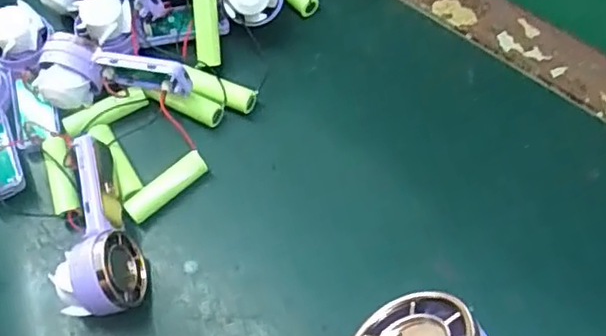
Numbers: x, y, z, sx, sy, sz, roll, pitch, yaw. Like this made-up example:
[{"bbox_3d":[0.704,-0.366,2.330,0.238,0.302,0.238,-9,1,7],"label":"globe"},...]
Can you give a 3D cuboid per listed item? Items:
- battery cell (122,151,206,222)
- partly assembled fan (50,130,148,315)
[{"bbox_3d":[-0.077,0.011,0.356,0.050,0.015,0.015,-39,68,-13],"label":"battery cell"},{"bbox_3d":[-0.110,0.033,0.330,0.040,0.036,0.092,-21,64,-9],"label":"partly assembled fan"}]

